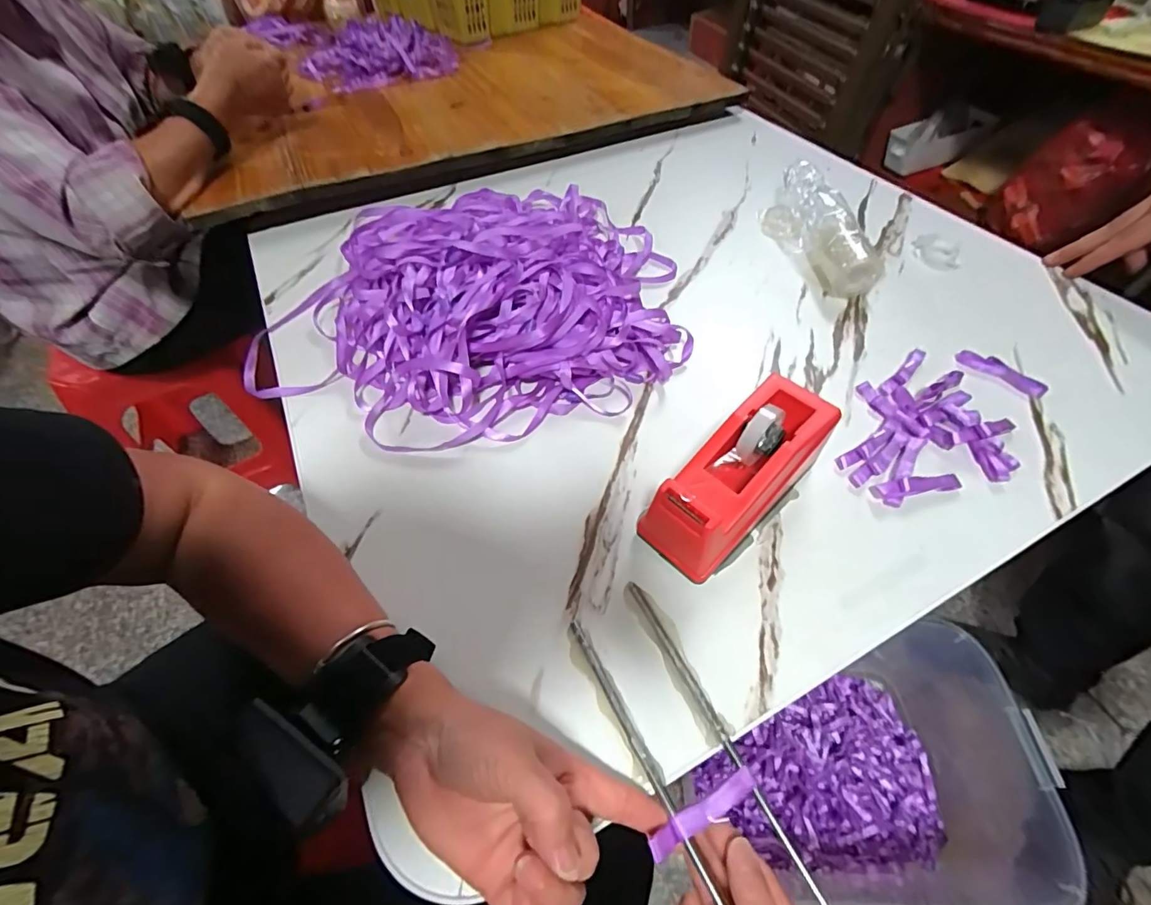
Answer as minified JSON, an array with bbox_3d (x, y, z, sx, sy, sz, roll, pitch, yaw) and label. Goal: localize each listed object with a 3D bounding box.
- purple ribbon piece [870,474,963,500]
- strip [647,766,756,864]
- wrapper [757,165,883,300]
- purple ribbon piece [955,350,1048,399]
[{"bbox_3d":[0.263,0.026,0.369,0.066,0.014,0.014,-5,53,-3],"label":"purple ribbon piece"},{"bbox_3d":[0.067,0.191,0.256,0.066,0.009,0.012,-22,56,-19],"label":"strip"},{"bbox_3d":[0.275,-0.272,0.567,0.070,0.055,0.232,-5,53,-3],"label":"wrapper"},{"bbox_3d":[0.385,-0.073,0.436,0.014,0.008,0.071,-37,61,-24],"label":"purple ribbon piece"}]

